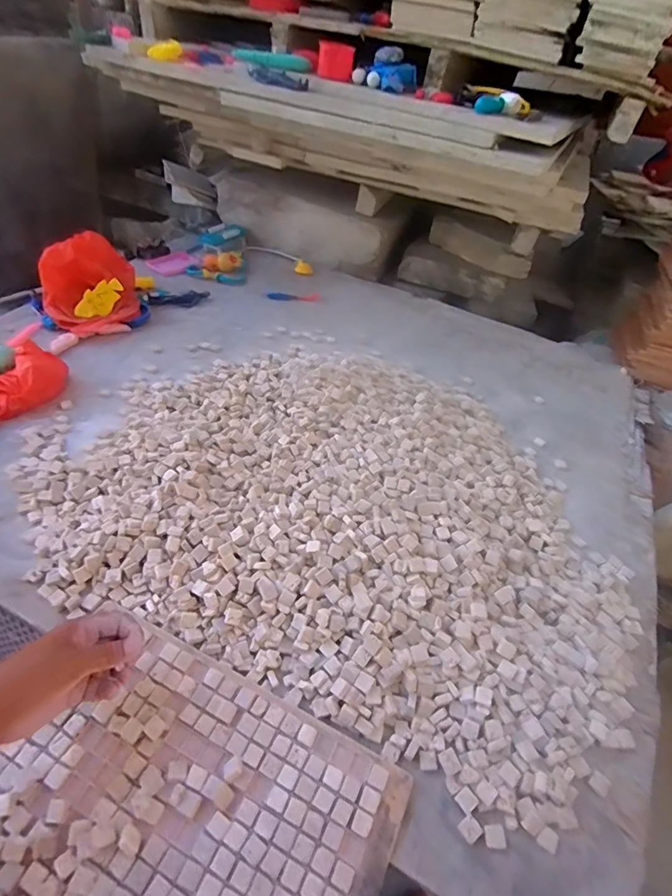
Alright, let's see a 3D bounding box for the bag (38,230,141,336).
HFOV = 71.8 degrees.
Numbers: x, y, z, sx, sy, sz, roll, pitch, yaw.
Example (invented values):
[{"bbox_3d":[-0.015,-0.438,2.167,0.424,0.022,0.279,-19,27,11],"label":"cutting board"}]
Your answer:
[{"bbox_3d":[-0.473,-0.315,0.891,0.169,0.142,0.134,-15,47,-22],"label":"bag"}]

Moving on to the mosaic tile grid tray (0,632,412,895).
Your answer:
[{"bbox_3d":[-0.154,0.327,0.350,0.338,0.028,0.309,22,45,16],"label":"mosaic tile grid tray"}]

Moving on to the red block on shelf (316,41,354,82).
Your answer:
[{"bbox_3d":[0.001,-0.704,0.845,0.064,0.050,0.033,6,44,0],"label":"red block on shelf"}]

